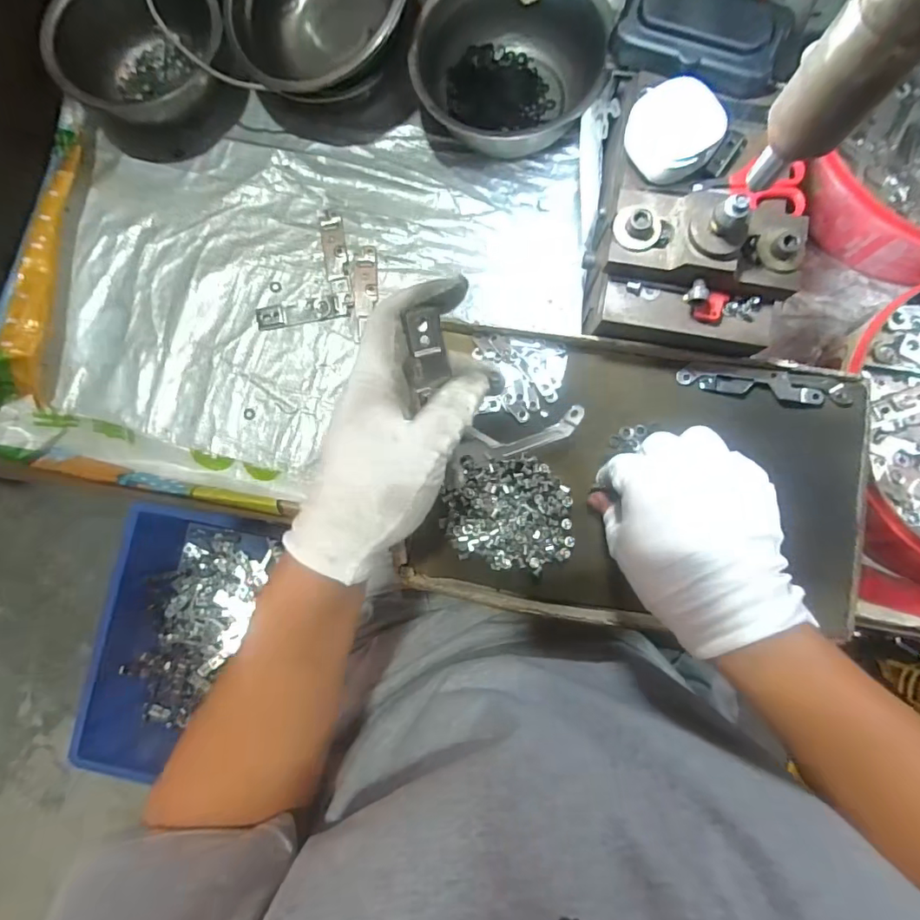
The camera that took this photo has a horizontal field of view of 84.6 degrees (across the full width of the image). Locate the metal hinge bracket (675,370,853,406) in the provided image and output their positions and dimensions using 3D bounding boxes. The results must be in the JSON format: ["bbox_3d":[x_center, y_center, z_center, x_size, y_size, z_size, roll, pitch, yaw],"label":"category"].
[{"bbox_3d":[0.211,-0.053,0.354,0.109,0.005,0.019,10,83,12],"label":"metal hinge bracket"}]

